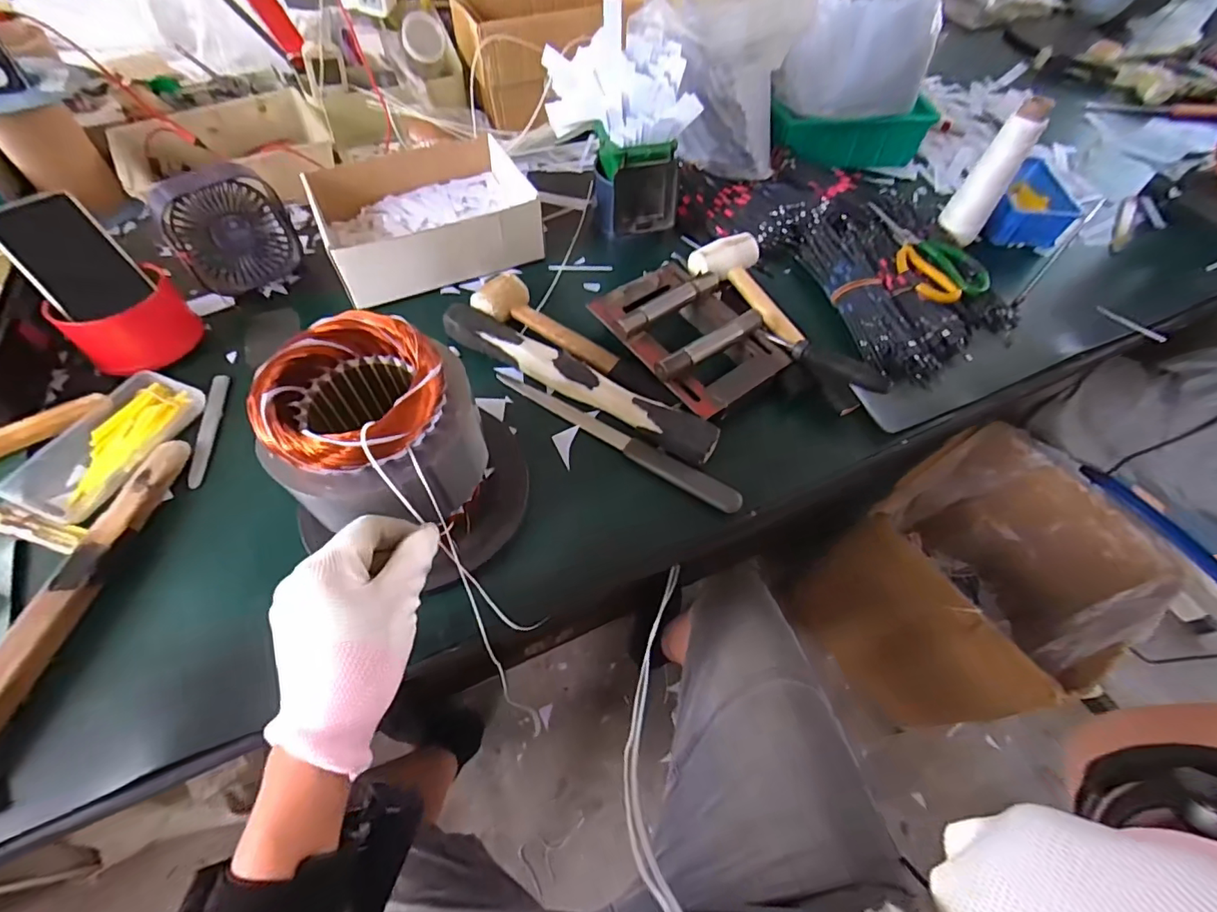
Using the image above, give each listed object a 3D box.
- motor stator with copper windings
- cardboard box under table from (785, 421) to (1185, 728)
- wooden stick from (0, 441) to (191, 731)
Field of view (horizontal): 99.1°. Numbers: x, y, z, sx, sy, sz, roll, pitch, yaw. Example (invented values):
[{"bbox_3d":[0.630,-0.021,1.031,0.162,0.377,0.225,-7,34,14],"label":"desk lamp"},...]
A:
[{"bbox_3d":[-0.173,-0.014,0.405,0.133,0.136,0.116,15,59,7],"label":"motor stator with copper windings"},{"bbox_3d":[0.668,0.228,0.978,0.418,0.366,0.361,-27,63,-18],"label":"cardboard box under table"},{"bbox_3d":[-0.416,0.103,0.401,0.034,0.023,0.273,8,58,2],"label":"wooden stick"}]

